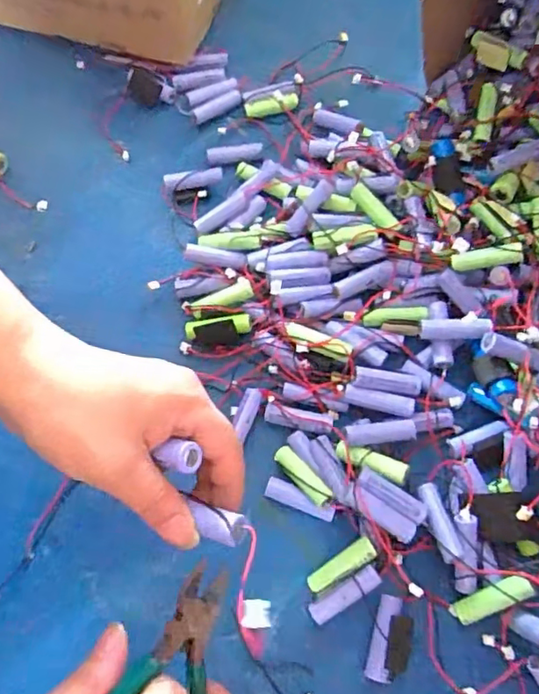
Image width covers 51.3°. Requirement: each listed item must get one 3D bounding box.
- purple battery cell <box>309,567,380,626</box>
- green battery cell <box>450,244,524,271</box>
[{"bbox_3d":[0.048,0.158,0.359,0.049,0.015,0.013,-30,70,-10],"label":"purple battery cell"},{"bbox_3d":[0.161,-0.065,0.416,0.049,0.012,0.012,-7,67,17],"label":"green battery cell"}]

